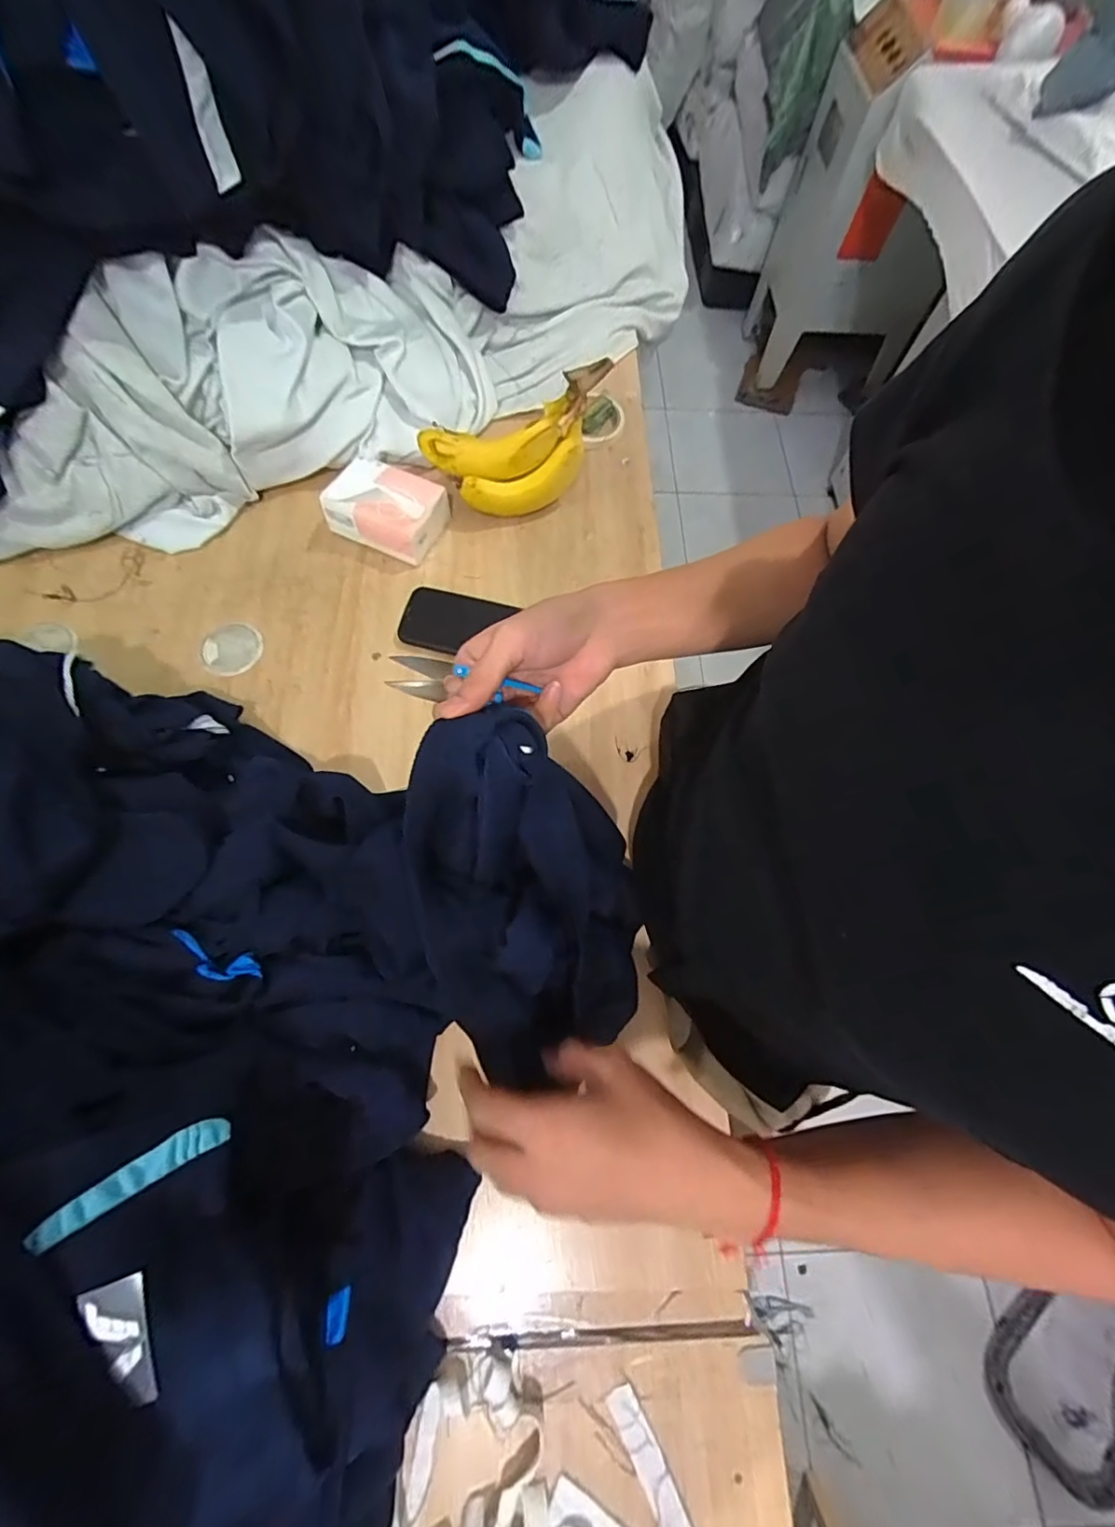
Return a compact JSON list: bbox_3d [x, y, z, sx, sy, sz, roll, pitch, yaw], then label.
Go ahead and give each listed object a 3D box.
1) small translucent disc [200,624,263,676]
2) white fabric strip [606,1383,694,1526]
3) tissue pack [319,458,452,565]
[{"bbox_3d":[-0.364,-0.130,0.603,0.065,0.005,0.063,1,69,-2],"label":"small translucent disc"},{"bbox_3d":[0.072,0.504,0.372,0.021,0.011,0.114,-25,72,-12],"label":"white fabric strip"},{"bbox_3d":[-0.202,-0.309,0.646,0.122,0.064,0.093,21,69,5],"label":"tissue pack"}]

